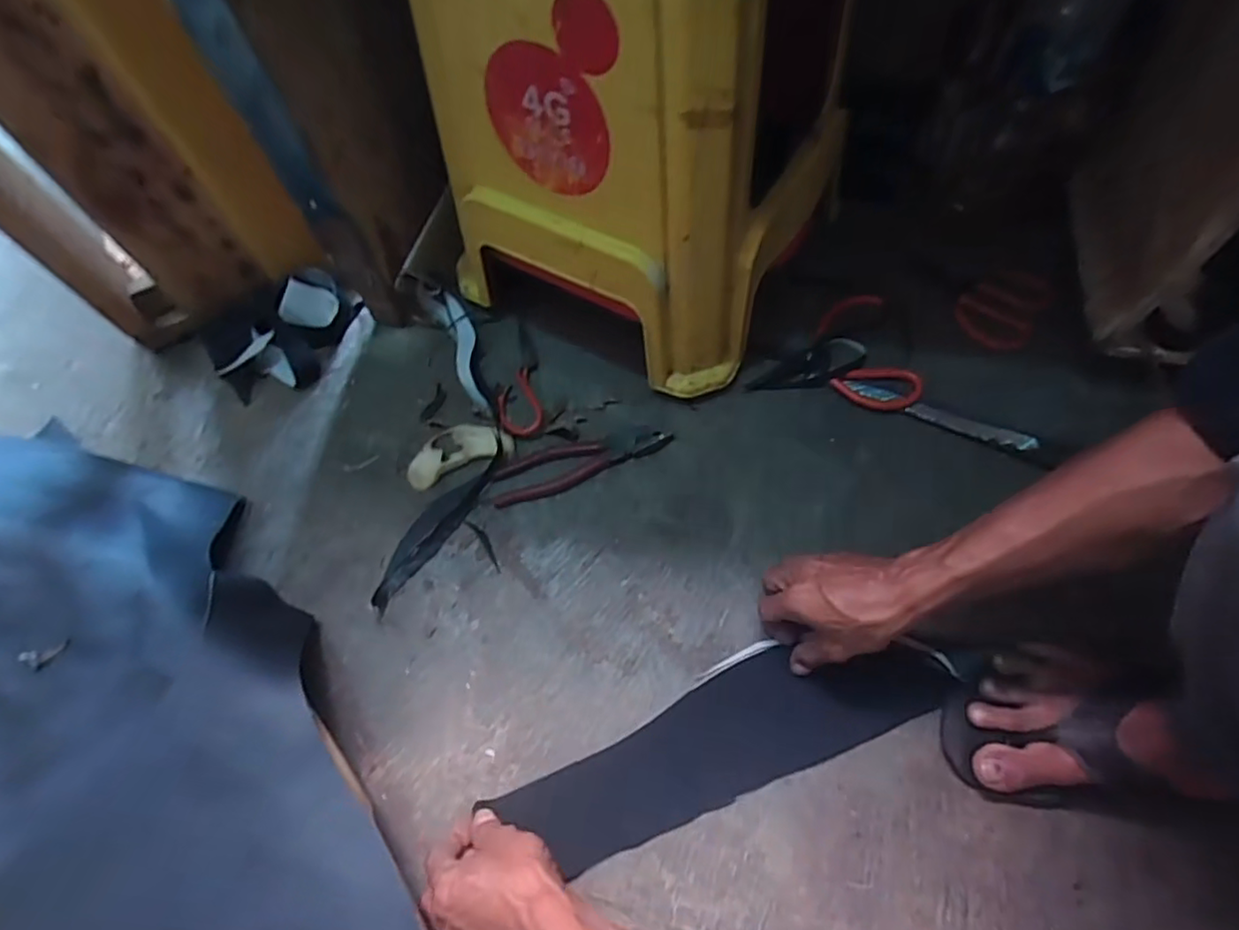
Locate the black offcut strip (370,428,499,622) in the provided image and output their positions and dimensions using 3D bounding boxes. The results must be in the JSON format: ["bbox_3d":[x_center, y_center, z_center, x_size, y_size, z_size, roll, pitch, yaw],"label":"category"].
[{"bbox_3d":[-0.183,0.054,0.626,0.037,0.013,0.207,32,70,17],"label":"black offcut strip"}]

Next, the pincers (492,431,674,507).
[{"bbox_3d":[-0.040,-0.005,0.645,0.191,0.010,0.049,-19,65,-6],"label":"pincers"}]

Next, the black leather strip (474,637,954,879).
[{"bbox_3d":[0.093,0.230,0.522,0.377,0.013,0.096,-21,68,-6],"label":"black leather strip"}]

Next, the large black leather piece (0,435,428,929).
[{"bbox_3d":[-0.372,0.215,0.471,0.620,0.102,0.258,37,72,20],"label":"large black leather piece"}]

